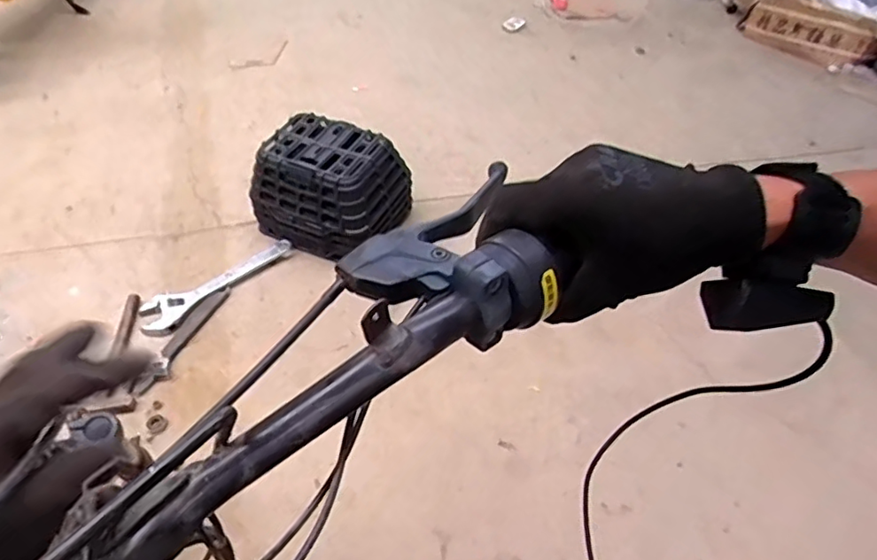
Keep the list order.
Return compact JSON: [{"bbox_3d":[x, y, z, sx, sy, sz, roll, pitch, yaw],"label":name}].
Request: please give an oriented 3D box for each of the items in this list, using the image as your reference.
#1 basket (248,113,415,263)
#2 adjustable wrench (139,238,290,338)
[{"bbox_3d":[-0.246,-0.214,1.342,0.304,0.229,0.235,19,43,13],"label":"basket"},{"bbox_3d":[-0.489,-0.003,1.248,0.113,0.023,0.347,30,49,24],"label":"adjustable wrench"}]

